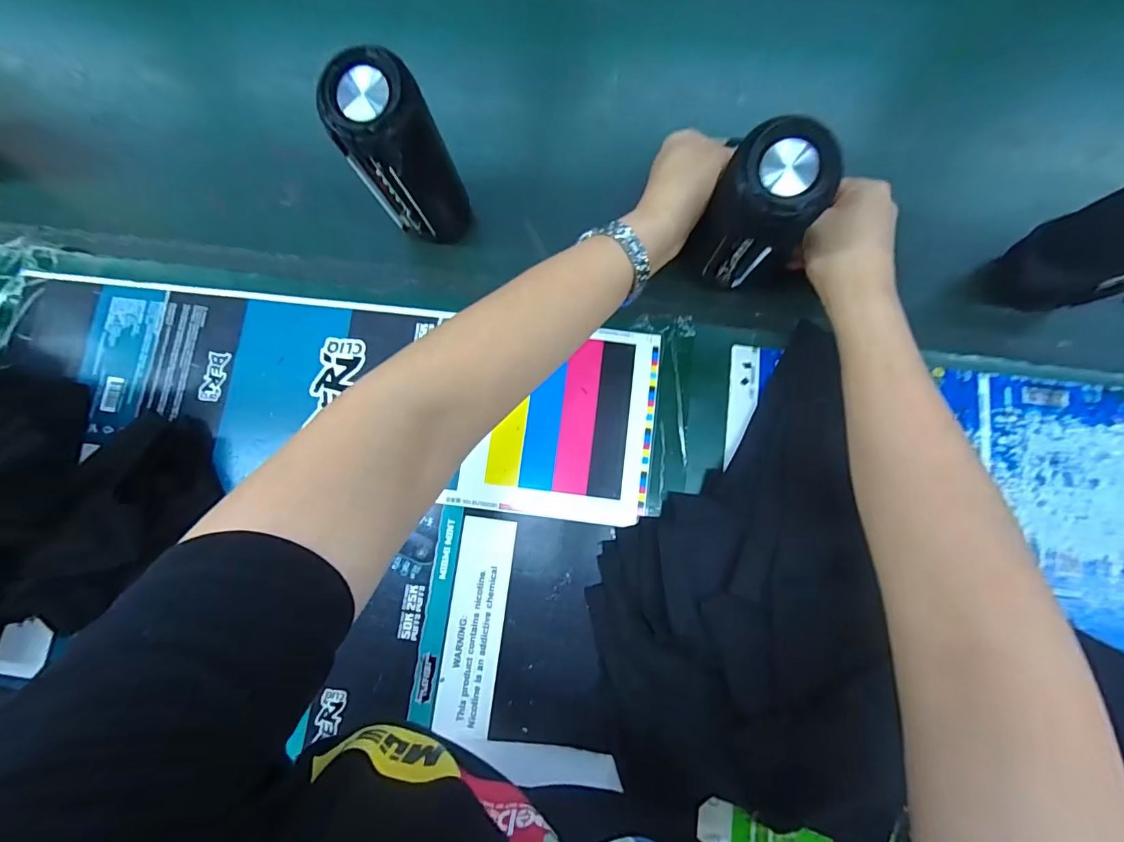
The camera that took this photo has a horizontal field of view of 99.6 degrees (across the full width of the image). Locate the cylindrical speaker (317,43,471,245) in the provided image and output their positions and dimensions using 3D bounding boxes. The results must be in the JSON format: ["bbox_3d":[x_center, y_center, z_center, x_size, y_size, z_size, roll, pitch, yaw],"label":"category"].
[{"bbox_3d":[-0.115,-0.187,0.353,0.061,0.144,0.053,-28,81,-2],"label":"cylindrical speaker"}]

